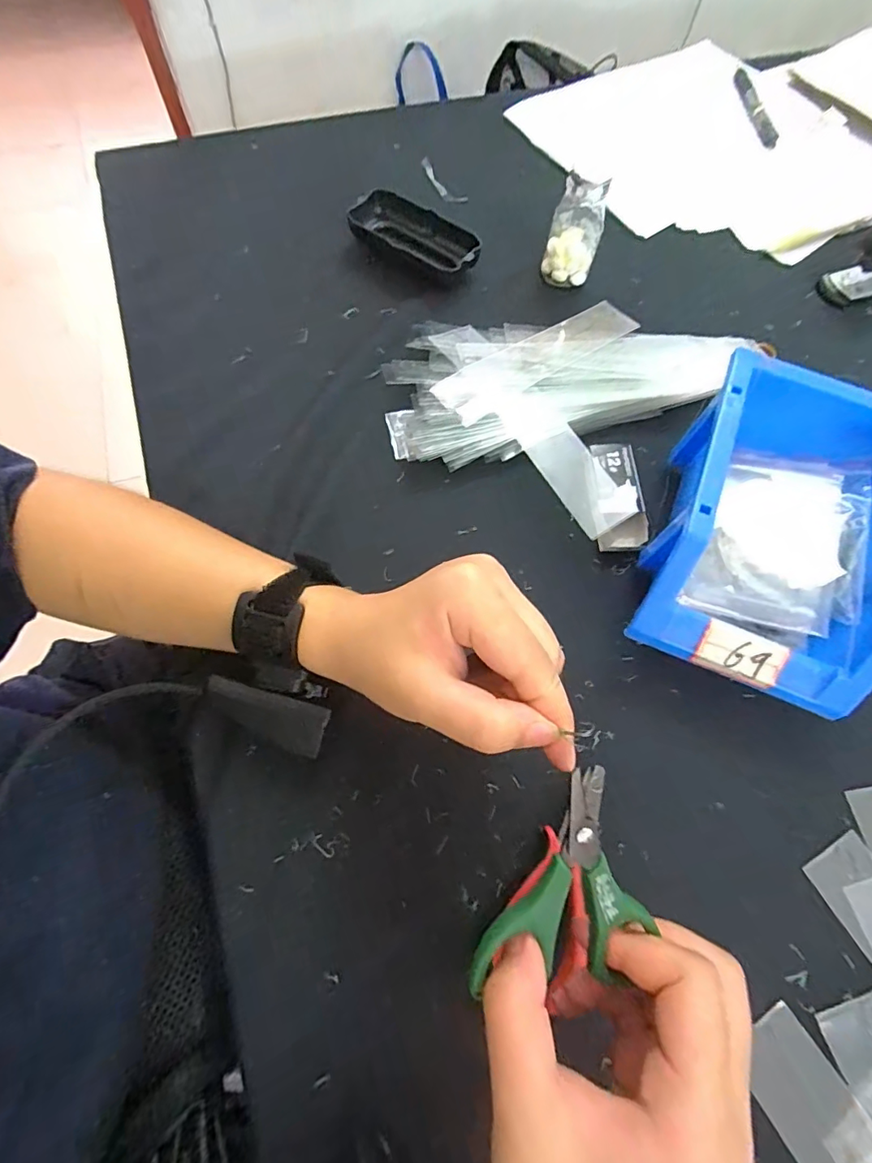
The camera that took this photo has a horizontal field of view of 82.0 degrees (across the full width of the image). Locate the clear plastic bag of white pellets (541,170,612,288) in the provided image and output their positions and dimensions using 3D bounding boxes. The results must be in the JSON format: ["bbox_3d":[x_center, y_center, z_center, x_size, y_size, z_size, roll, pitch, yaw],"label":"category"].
[{"bbox_3d":[0.109,-0.272,0.393,0.038,0.073,0.027,7,71,0],"label":"clear plastic bag of white pellets"}]

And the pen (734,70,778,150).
[{"bbox_3d":[0.326,-0.485,0.512,0.018,0.010,0.118,-8,71,-5],"label":"pen"}]

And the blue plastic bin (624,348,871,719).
[{"bbox_3d":[0.199,-0.030,0.306,0.138,0.078,0.186,23,71,6],"label":"blue plastic bin"}]

